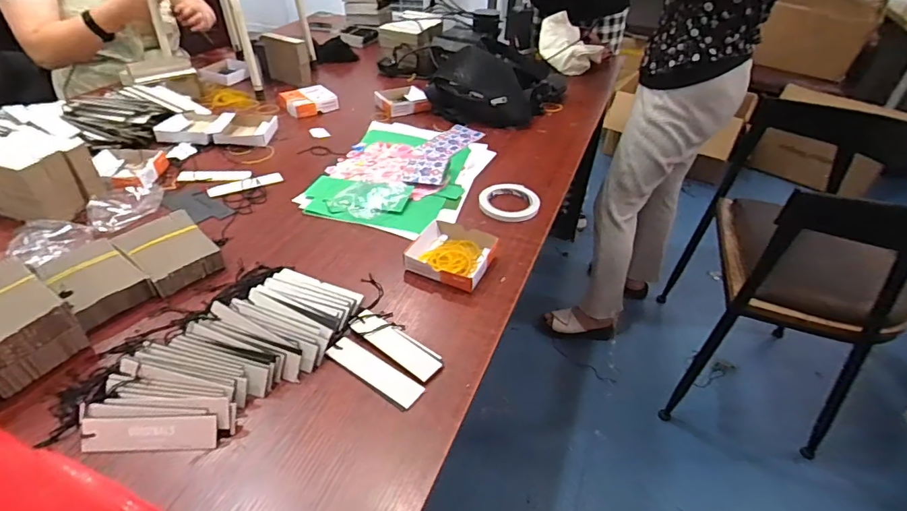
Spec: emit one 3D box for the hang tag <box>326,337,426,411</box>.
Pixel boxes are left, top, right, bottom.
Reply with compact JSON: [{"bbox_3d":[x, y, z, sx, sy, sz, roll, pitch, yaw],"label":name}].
[{"bbox_3d":[-0.093,0.135,0.540,0.123,0.006,0.034,25,44,25],"label":"hang tag"}]

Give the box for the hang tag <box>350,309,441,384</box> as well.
[{"bbox_3d":[-0.071,0.106,0.574,0.132,0.007,0.039,29,45,29],"label":"hang tag"}]

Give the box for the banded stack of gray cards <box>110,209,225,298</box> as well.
[{"bbox_3d":[-0.403,-0.005,0.667,0.129,0.033,0.099,33,47,32],"label":"banded stack of gray cards"}]

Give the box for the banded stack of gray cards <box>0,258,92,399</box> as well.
[{"bbox_3d":[-0.502,0.076,0.524,0.132,0.072,0.098,24,43,24],"label":"banded stack of gray cards"}]

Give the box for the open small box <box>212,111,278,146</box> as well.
[{"bbox_3d":[-0.443,-0.275,1.013,0.106,0.033,0.111,0,39,-4],"label":"open small box"}]

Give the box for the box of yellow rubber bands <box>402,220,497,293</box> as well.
[{"bbox_3d":[0.000,-0.004,0.692,0.111,0.029,0.107,19,41,19],"label":"box of yellow rubber bands"}]

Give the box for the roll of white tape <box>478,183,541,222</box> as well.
[{"bbox_3d":[0.098,-0.098,0.830,0.104,0.015,0.101,2,39,-2],"label":"roll of white tape"}]

